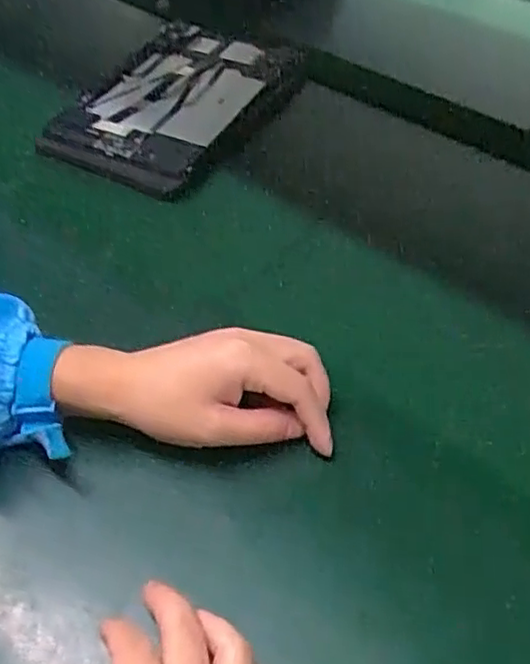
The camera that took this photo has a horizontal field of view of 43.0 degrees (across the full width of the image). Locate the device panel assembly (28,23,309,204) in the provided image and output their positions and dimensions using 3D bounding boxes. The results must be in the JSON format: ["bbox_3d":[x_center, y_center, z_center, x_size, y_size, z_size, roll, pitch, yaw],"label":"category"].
[{"bbox_3d":[-0.079,-0.226,0.654,0.166,0.037,0.242,20,53,15],"label":"device panel assembly"}]

